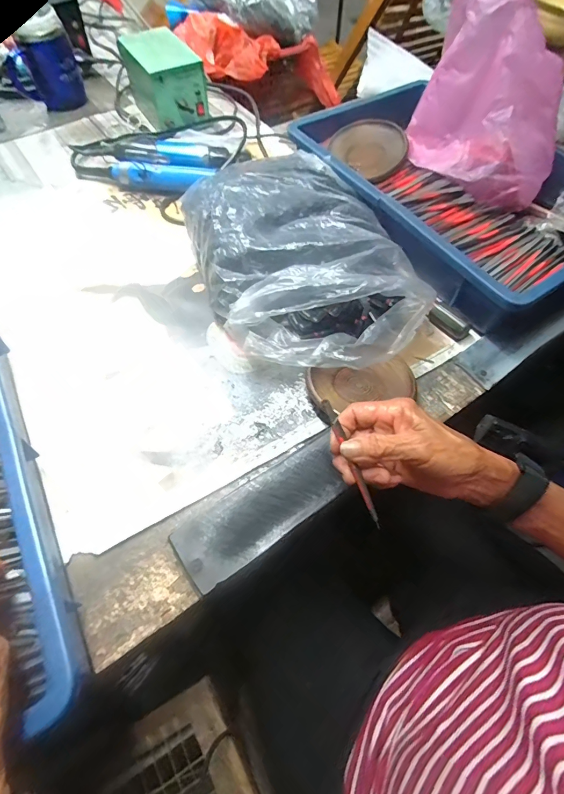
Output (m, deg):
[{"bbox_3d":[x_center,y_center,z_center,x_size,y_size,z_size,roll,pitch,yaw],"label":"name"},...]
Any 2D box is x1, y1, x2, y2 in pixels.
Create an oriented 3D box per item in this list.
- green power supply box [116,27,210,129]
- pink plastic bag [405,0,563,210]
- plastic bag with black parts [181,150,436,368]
[{"bbox_3d":[-0.202,-0.549,0.678,0.093,0.093,0.138,-27,64,-16],"label":"green power supply box"},{"bbox_3d":[0.263,-0.369,0.475,0.194,0.176,0.119,34,64,17],"label":"pink plastic bag"},{"bbox_3d":[0.024,-0.170,0.481,0.236,0.103,0.317,-18,59,-13],"label":"plastic bag with black parts"}]

